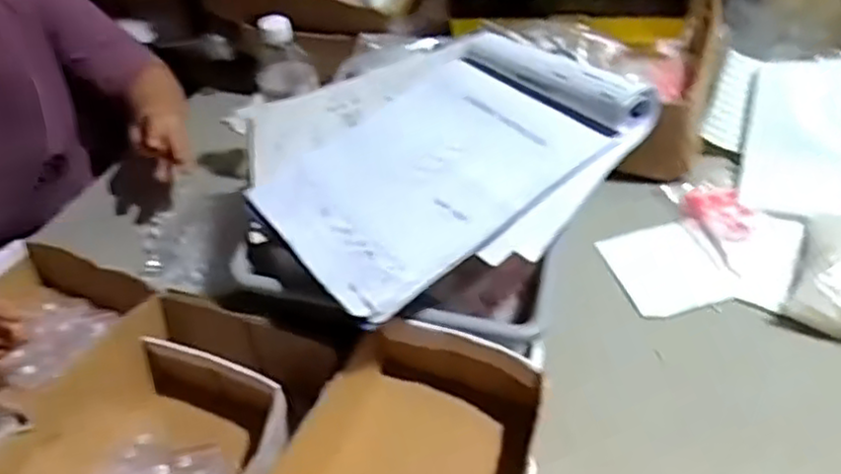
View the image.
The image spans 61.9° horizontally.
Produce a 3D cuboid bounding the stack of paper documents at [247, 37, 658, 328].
[{"bbox_3d":[-0.015,-0.101,0.667,0.319,0.074,0.365,-33,50,-23],"label":"stack of paper documents"}]

